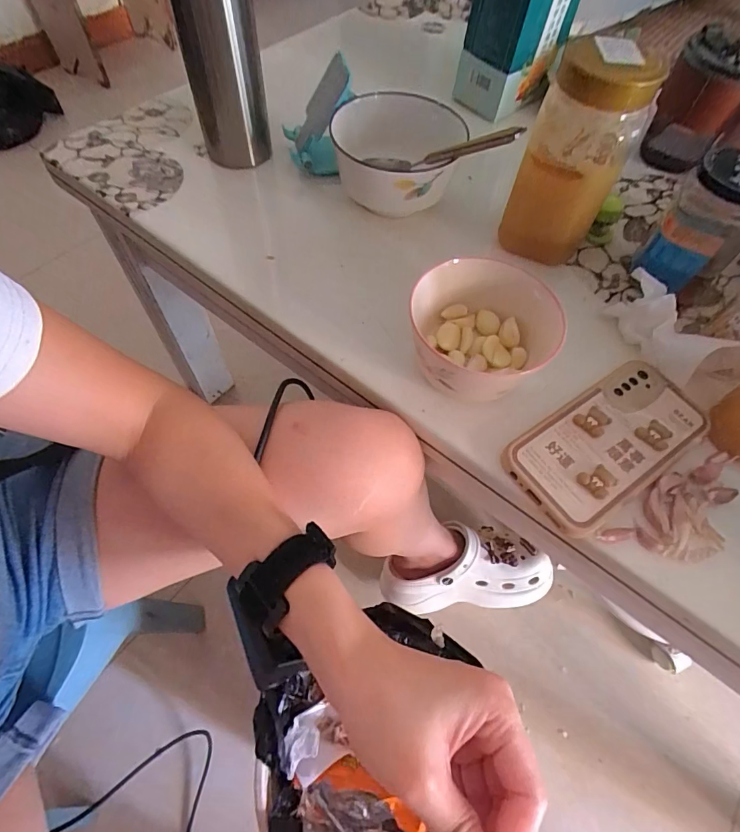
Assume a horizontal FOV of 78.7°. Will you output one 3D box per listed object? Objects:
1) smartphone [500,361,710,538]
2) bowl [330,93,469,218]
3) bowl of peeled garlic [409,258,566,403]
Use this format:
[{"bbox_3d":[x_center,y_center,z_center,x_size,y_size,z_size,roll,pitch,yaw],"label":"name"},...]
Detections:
[{"bbox_3d":[0.180,0.018,0.338,0.160,0.014,0.078,-30,66,-19],"label":"smartphone"},{"bbox_3d":[0.027,-0.255,0.448,0.121,0.063,0.137,5,60,0],"label":"bowl"},{"bbox_3d":[0.091,-0.063,0.351,0.116,0.057,0.108,1,60,-2],"label":"bowl of peeled garlic"}]

